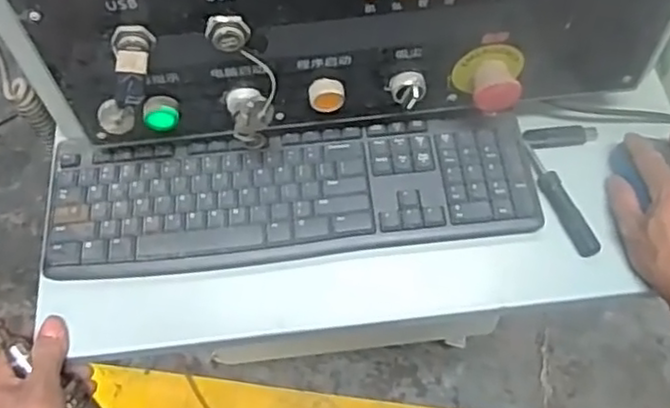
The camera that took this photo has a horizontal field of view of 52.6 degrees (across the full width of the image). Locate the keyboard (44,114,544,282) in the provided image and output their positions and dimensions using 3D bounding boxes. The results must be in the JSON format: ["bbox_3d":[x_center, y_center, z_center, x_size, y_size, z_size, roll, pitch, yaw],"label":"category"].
[{"bbox_3d":[-0.039,-0.009,0.612,0.427,0.018,0.129,-4,59,0],"label":"keyboard"}]

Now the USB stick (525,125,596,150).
[{"bbox_3d":[0.216,-0.064,0.647,0.069,0.006,0.021,-8,59,-3],"label":"USB stick"}]

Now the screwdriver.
[{"bbox_3d":[0.202,-0.007,0.616,0.018,0.016,0.123,-20,61,-10],"label":"screwdriver"}]

